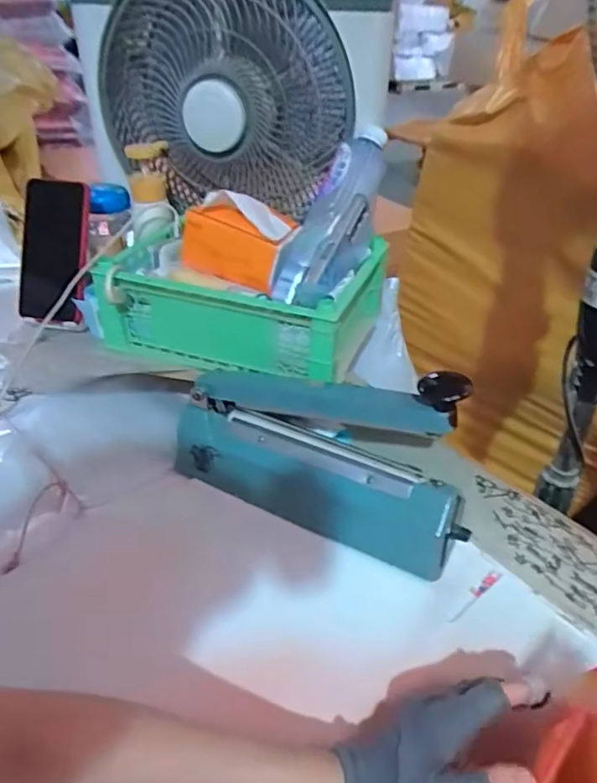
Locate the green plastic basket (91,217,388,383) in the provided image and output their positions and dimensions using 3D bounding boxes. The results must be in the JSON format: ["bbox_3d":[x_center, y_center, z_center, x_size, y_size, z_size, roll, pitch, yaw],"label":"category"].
[{"bbox_3d":[-0.070,-0.110,0.673,0.294,0.104,0.205,15,38,14],"label":"green plastic basket"}]

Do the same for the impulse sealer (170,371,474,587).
[{"bbox_3d":[0.014,0.046,0.563,0.309,0.173,0.081,18,38,18],"label":"impulse sealer"}]

